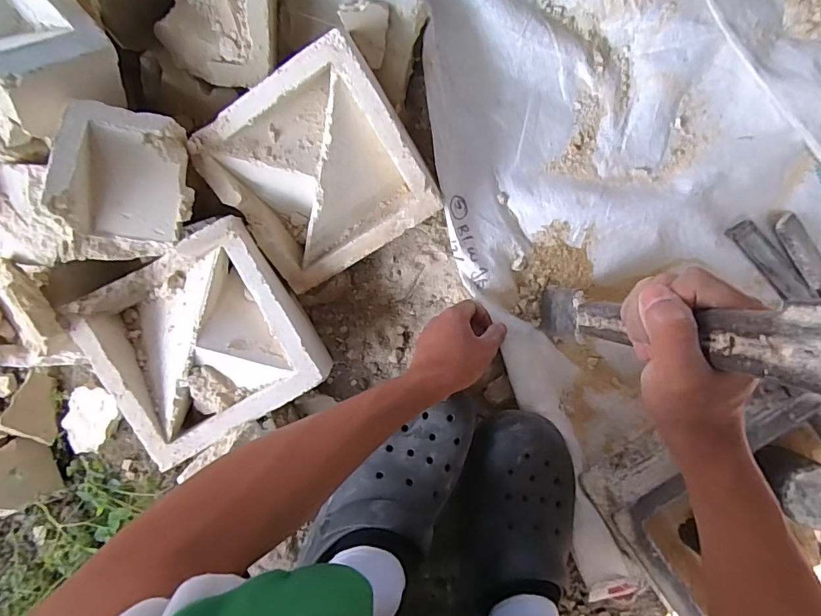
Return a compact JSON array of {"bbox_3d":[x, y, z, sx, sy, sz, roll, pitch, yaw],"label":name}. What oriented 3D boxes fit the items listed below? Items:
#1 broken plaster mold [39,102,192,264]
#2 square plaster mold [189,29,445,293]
[{"bbox_3d":[-0.266,-0.108,0.437,0.111,0.066,0.145,11,107,-24],"label":"broken plaster mold"},{"bbox_3d":[-0.097,-0.149,0.515,0.201,0.064,0.195,-28,114,15],"label":"square plaster mold"}]

